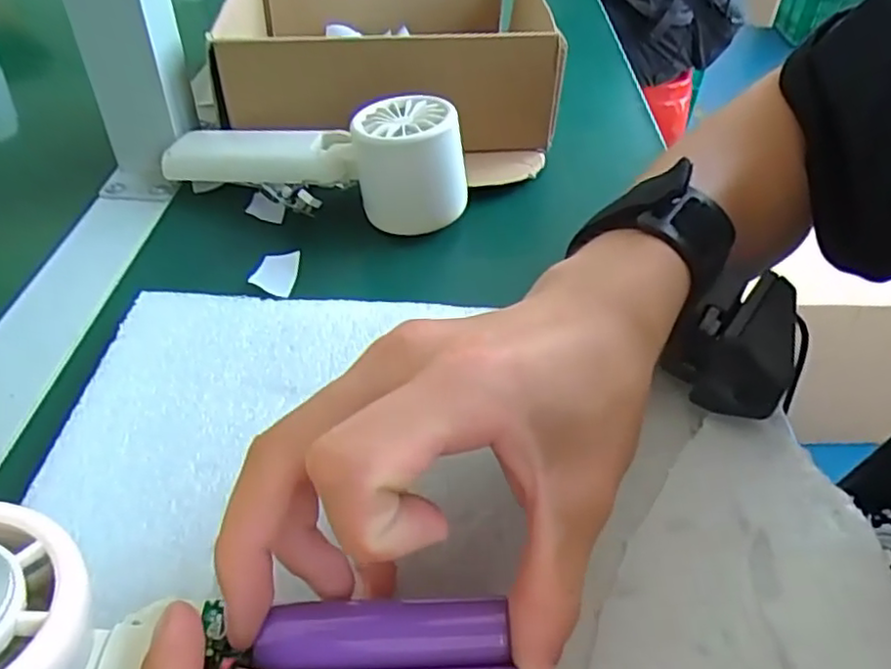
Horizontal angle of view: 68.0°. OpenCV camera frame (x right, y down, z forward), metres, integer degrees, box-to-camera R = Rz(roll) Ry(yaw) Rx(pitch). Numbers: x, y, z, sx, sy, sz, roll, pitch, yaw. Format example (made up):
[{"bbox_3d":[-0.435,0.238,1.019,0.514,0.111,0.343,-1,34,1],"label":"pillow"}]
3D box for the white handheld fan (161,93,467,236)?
[{"bbox_3d":[-0.070,-0.100,0.358,0.168,0.055,0.050,13,43,11],"label":"white handheld fan"}]

